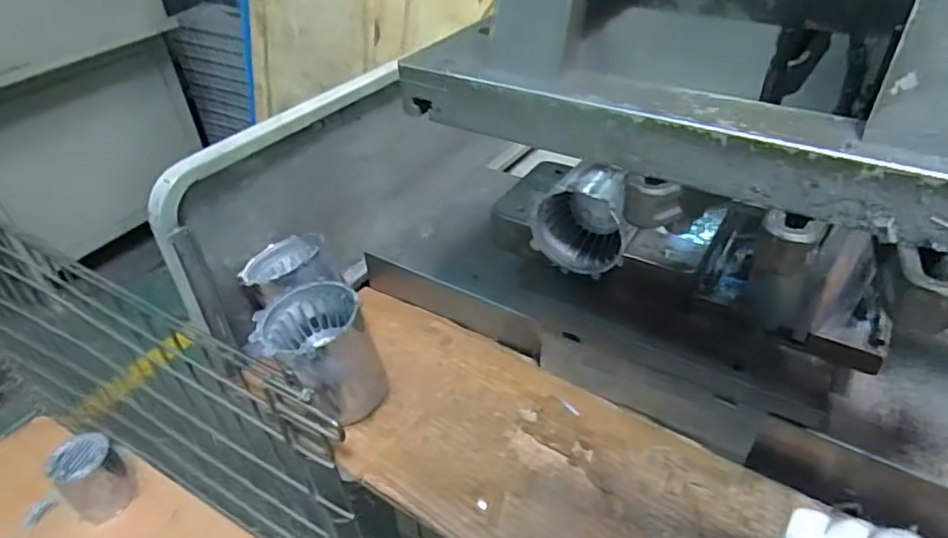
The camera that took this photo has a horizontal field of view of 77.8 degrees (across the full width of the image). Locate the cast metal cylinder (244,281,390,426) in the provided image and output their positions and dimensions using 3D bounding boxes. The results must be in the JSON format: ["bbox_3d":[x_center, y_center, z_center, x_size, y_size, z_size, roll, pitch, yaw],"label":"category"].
[{"bbox_3d":[-0.145,0.087,0.581,0.107,0.121,0.110,-2,39,2],"label":"cast metal cylinder"}]

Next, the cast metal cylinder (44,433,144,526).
[{"bbox_3d":[-0.611,0.324,0.943,0.104,0.143,0.104,22,46,27],"label":"cast metal cylinder"}]

